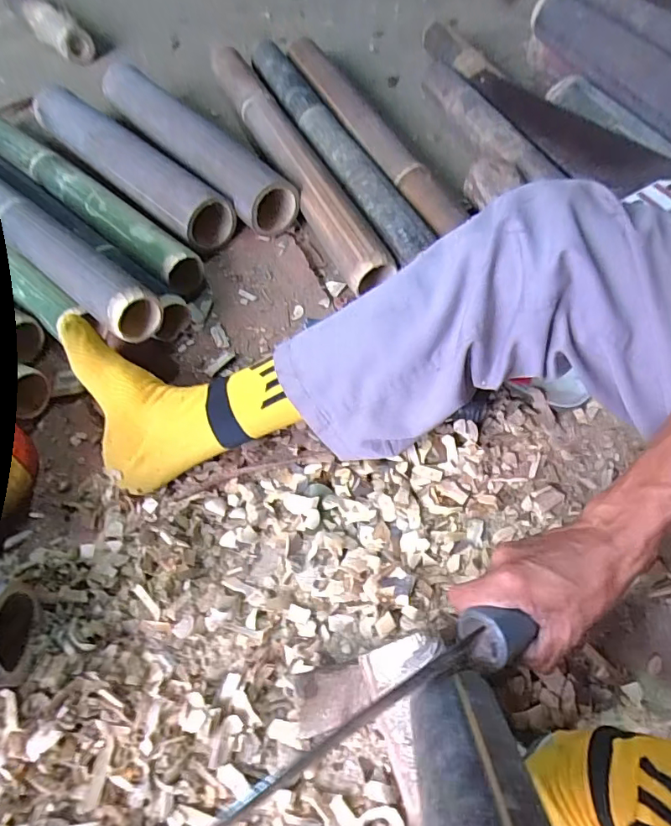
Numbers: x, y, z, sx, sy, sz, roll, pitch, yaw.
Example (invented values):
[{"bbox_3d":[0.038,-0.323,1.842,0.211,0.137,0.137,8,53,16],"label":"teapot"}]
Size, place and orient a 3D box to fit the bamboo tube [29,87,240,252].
[{"bbox_3d":[-0.341,-0.402,0.809,0.074,0.065,0.501,-40,64,-20],"label":"bamboo tube"}]

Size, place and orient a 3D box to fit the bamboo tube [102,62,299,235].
[{"bbox_3d":[-0.236,-0.432,0.824,0.075,0.073,0.500,-35,63,-18],"label":"bamboo tube"}]

